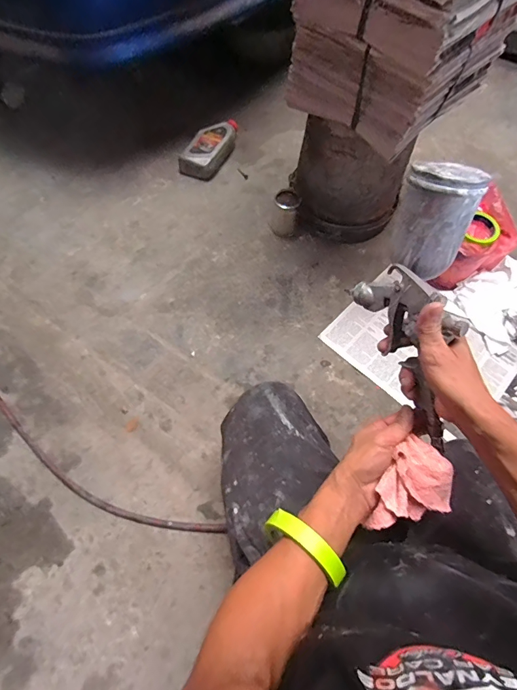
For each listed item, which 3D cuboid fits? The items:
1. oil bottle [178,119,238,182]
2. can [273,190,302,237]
[{"bbox_3d":[-0.153,-0.642,1.225,0.126,0.065,0.254,20,63,8],"label":"oil bottle"},{"bbox_3d":[0.073,-0.365,1.052,0.076,0.108,0.069,18,63,7],"label":"can"}]

